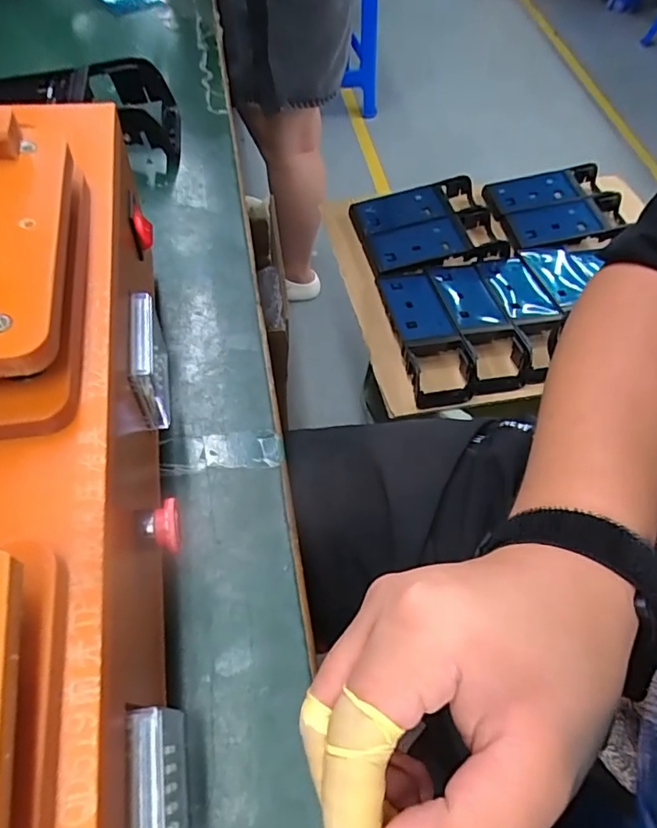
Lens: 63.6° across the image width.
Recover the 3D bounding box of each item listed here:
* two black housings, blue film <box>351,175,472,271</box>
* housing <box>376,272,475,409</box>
[{"bbox_3d":[0.155,-0.300,0.824,0.209,0.024,0.150,-13,61,-12],"label":"two black housings, blue film"},{"bbox_3d":[0.126,-0.116,0.697,0.076,0.030,0.214,-7,60,-9],"label":"housing"}]

